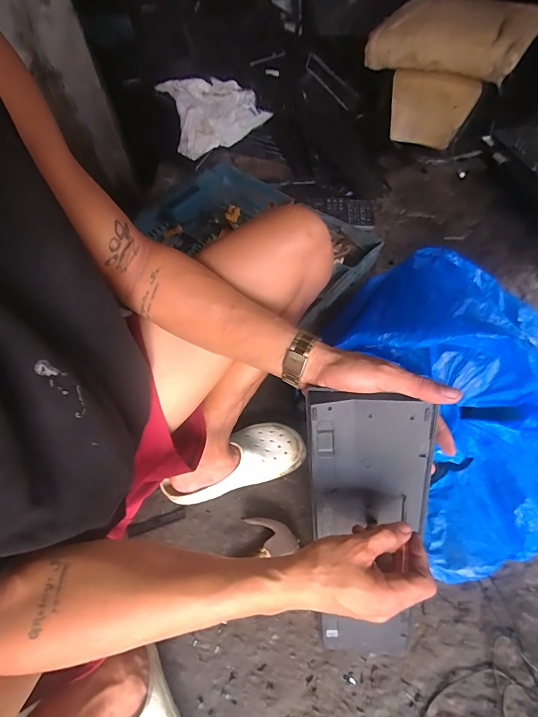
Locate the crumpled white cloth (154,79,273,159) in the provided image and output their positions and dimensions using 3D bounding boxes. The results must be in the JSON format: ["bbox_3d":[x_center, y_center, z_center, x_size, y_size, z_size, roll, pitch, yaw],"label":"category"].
[{"bbox_3d":[-0.167,-0.837,1.235,0.356,0.134,0.388,-20,54,-8],"label":"crumpled white cloth"}]

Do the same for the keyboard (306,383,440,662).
[{"bbox_3d":[0.115,0.226,0.435,0.117,0.413,0.029,-4,25,3],"label":"keyboard"}]

